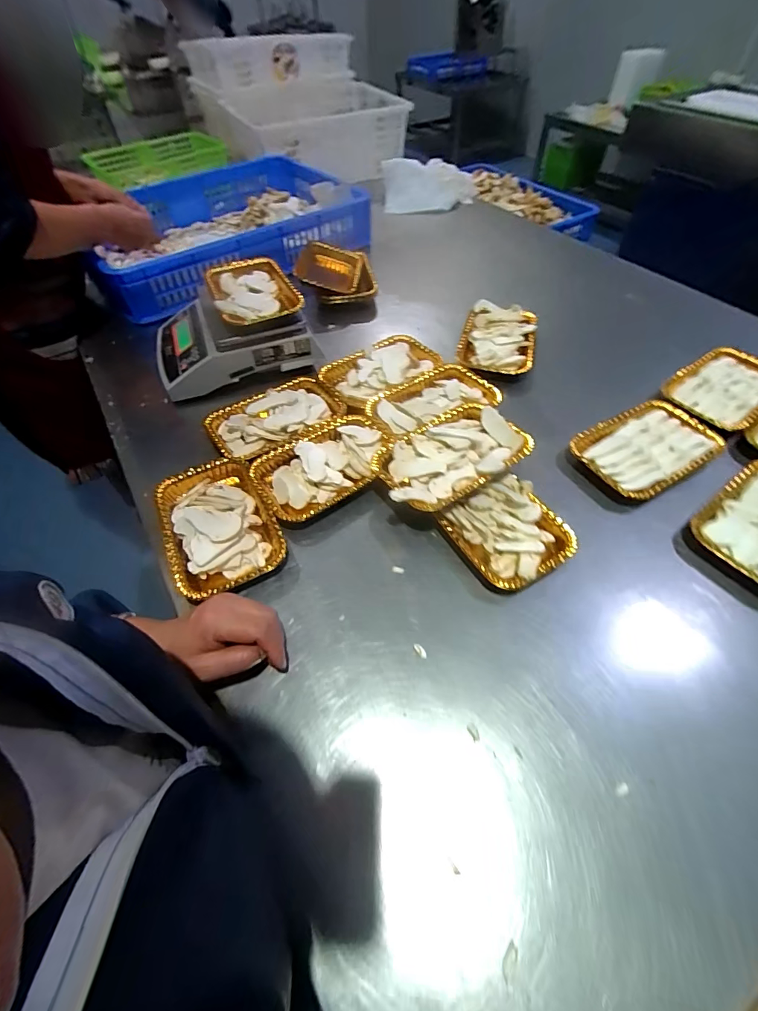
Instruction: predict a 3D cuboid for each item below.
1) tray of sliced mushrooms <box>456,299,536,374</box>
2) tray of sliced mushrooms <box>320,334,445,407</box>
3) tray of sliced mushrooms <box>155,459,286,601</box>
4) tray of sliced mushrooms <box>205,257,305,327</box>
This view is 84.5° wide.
[{"bbox_3d":[0.206,-0.286,0.732,0.124,0.039,0.191,11,54,11],"label":"tray of sliced mushrooms"},{"bbox_3d":[0.002,-0.220,0.683,0.182,0.033,0.113,-36,59,-22],"label":"tray of sliced mushrooms"},{"bbox_3d":[-0.193,0.018,0.496,0.123,0.035,0.188,-24,55,-14],"label":"tray of sliced mushrooms"},{"bbox_3d":[-0.195,-0.334,0.655,0.124,0.029,0.178,-19,55,-11],"label":"tray of sliced mushrooms"}]

